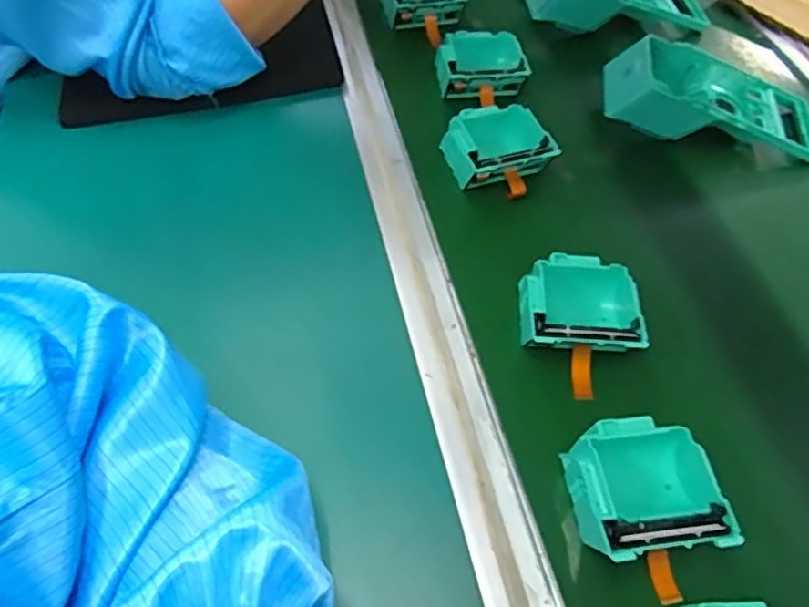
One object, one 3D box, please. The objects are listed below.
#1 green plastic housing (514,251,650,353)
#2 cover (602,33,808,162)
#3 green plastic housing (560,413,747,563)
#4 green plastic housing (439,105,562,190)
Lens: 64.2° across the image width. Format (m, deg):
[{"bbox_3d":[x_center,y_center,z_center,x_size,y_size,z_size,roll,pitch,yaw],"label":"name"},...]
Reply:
[{"bbox_3d":[0.117,0.004,0.440,0.083,0.036,0.080,6,56,2],"label":"green plastic housing"},{"bbox_3d":[0.275,-0.187,0.577,0.191,0.051,0.102,10,56,4],"label":"cover"},{"bbox_3d":[0.137,0.110,0.376,0.082,0.047,0.080,-5,56,-6],"label":"green plastic housing"},{"bbox_3d":[0.074,-0.128,0.537,0.077,0.041,0.077,-14,58,-12],"label":"green plastic housing"}]

